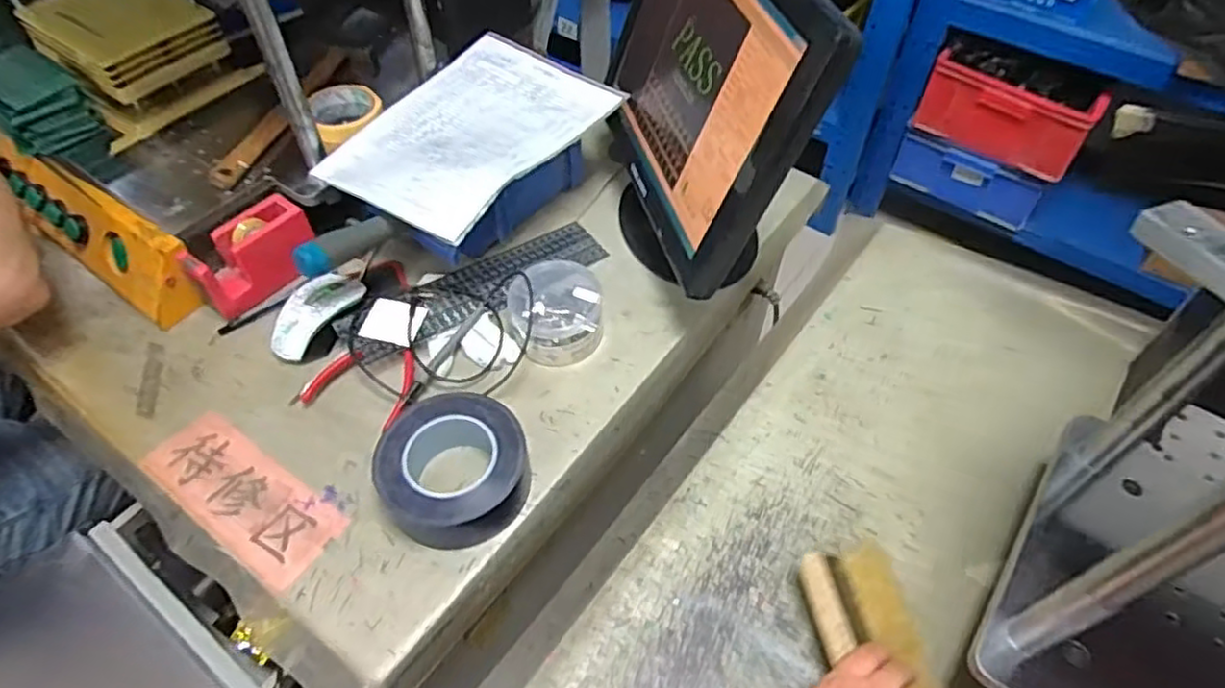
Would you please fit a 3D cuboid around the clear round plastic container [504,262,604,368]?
[{"bbox_3d":[-0.060,-0.035,0.741,0.098,0.057,0.102,0,53,0],"label":"clear round plastic container"}]

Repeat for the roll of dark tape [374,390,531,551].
[{"bbox_3d":[-0.145,0.111,0.642,0.131,0.054,0.138,0,53,0],"label":"roll of dark tape"}]

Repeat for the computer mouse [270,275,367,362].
[{"bbox_3d":[-0.313,-0.034,0.752,0.062,0.032,0.118,17,54,12],"label":"computer mouse"}]

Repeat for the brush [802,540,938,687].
[{"bbox_3d":[0.211,0.246,0.548,0.093,0.042,0.185,-8,53,-7],"label":"brush"}]

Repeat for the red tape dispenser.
[{"bbox_3d":[-0.394,-0.096,0.774,0.060,0.071,0.130,33,59,22],"label":"red tape dispenser"}]

